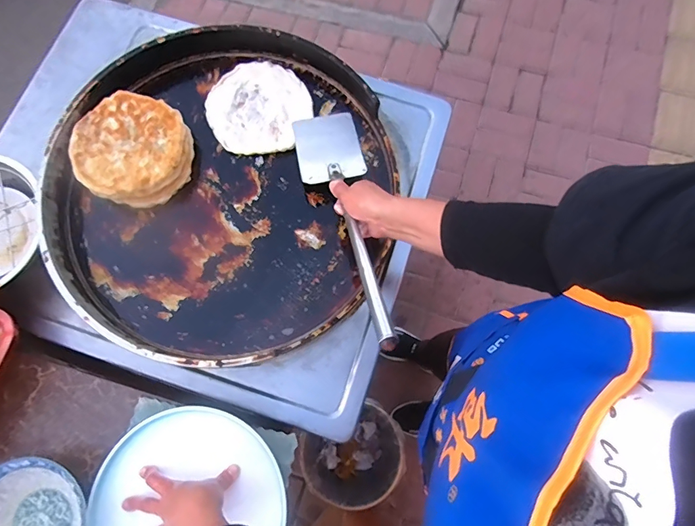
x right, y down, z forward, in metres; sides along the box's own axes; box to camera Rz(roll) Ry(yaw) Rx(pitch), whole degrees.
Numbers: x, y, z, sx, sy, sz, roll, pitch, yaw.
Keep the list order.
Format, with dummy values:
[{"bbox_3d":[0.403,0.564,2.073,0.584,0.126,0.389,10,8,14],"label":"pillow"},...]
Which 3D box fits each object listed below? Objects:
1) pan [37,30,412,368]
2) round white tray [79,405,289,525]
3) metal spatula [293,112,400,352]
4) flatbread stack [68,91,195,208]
[{"bbox_3d":[-0.186,-0.123,0.647,0.515,0.069,0.523,0,75,2],"label":"pan"},{"bbox_3d":[-0.216,0.321,0.554,0.253,0.045,0.233,0,75,2],"label":"round white tray"},{"bbox_3d":[-0.001,-0.080,0.558,0.099,0.039,0.448,-13,45,-2],"label":"metal spatula"},{"bbox_3d":[-0.338,-0.174,0.662,0.167,0.063,0.167,4,75,3],"label":"flatbread stack"}]

